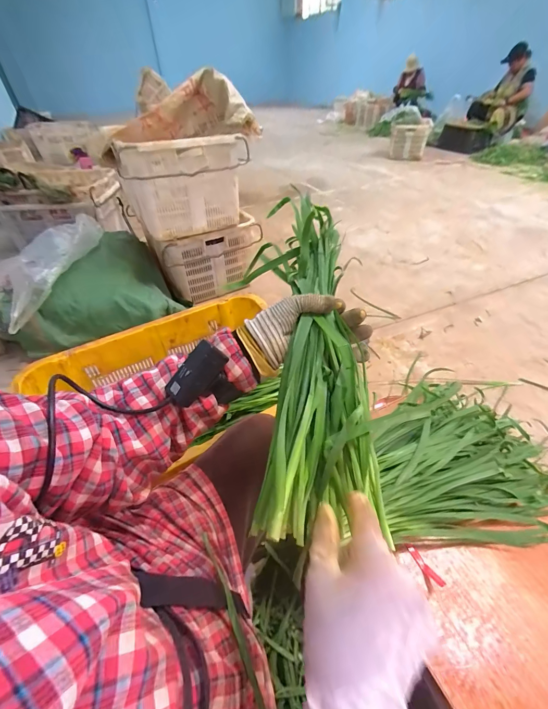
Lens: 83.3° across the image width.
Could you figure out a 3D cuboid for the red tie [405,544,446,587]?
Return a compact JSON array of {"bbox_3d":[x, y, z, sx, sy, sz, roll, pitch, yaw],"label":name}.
[{"bbox_3d":[0.241,0.338,0.494,0.014,0.009,0.067,-23,35,-18],"label":"red tie"}]

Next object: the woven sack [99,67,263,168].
[{"bbox_3d":[-0.389,-0.970,1.234,0.614,0.213,0.360,-9,44,-8],"label":"woven sack"}]

